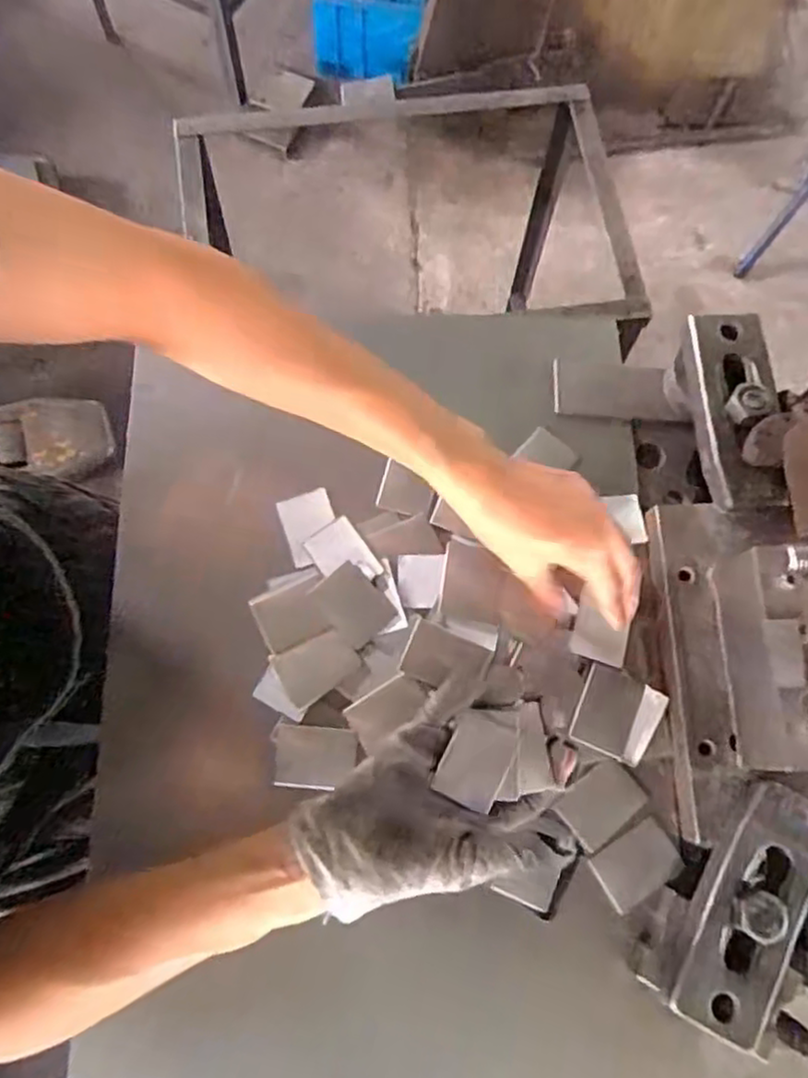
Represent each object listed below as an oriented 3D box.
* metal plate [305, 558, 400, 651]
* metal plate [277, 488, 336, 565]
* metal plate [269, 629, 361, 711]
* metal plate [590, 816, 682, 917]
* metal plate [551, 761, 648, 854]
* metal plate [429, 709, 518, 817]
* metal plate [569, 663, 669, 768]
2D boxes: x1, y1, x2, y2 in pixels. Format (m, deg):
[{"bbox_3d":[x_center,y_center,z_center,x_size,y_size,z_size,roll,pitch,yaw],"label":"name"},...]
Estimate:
[{"bbox_3d":[-0.033,0.041,0.445,0.036,0.004,0.046,-42,82,-10],"label":"metal plate"},{"bbox_3d":[-0.061,-0.008,0.461,0.034,0.005,0.045,-18,75,-7],"label":"metal plate"},{"bbox_3d":[-0.055,0.077,0.436,0.046,0.004,0.037,-34,77,-10],"label":"metal plate"},{"bbox_3d":[0.138,0.193,0.418,0.047,0.007,0.034,-31,77,-10],"label":"metal plate"},{"bbox_3d":[0.119,0.160,0.429,0.048,0.004,0.034,-37,82,-9],"label":"metal plate"},{"bbox_3d":[0.041,0.123,0.391,0.033,0.005,0.045,26,75,11],"label":"metal plate"},{"bbox_3d":[0.131,0.108,0.432,0.050,0.007,0.048,24,75,5],"label":"metal plate"}]

